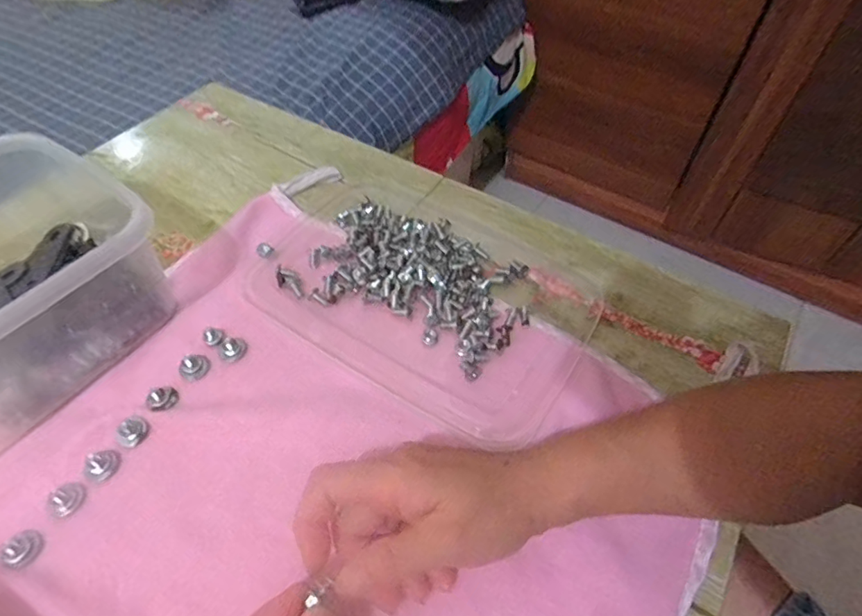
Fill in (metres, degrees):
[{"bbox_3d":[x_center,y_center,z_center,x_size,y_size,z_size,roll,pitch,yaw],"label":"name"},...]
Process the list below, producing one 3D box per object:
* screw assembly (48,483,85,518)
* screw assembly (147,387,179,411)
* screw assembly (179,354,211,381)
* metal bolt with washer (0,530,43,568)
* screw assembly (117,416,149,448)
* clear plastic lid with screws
[{"bbox_3d":[-0.201,0.105,0.282,0.015,0.007,0.017,21,54,13],"label":"screw assembly"},{"bbox_3d":[-0.165,0.055,0.317,0.016,0.006,0.016,-3,52,-5],"label":"screw assembly"},{"bbox_3d":[-0.152,0.037,0.331,0.016,0.007,0.018,34,58,22],"label":"screw assembly"},{"bbox_3d":[-0.213,0.125,0.267,0.017,0.004,0.017,1,52,-2],"label":"metal bolt with washer"},{"bbox_3d":[-0.176,0.073,0.304,0.013,0.009,0.017,31,57,20],"label":"screw assembly"},{"bbox_3d":[-0.006,-0.014,0.370,0.229,0.014,0.154,27,56,17],"label":"clear plastic lid with screws"}]

